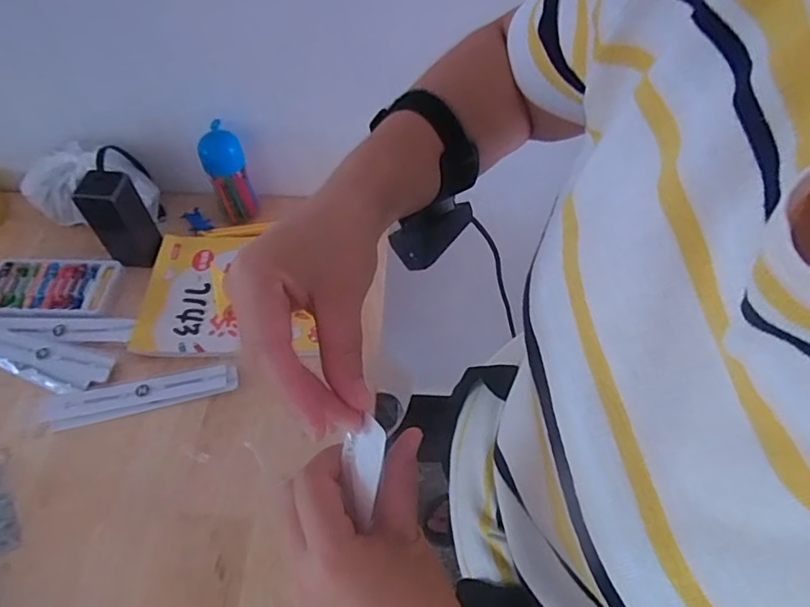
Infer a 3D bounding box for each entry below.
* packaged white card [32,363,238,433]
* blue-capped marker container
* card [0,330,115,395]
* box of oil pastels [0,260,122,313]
[{"bbox_3d":[-0.304,0.103,0.619,0.219,0.007,0.045,-12,54,-9],"label":"packaged white card"},{"bbox_3d":[-0.235,-0.168,0.727,0.053,0.129,0.044,-20,56,-14],"label":"blue-capped marker container"},{"bbox_3d":[-0.463,0.063,0.652,0.238,0.006,0.057,12,65,10],"label":"card"},{"bbox_3d":[-0.457,-0.023,0.702,0.164,0.011,0.080,2,53,2],"label":"box of oil pastels"}]

